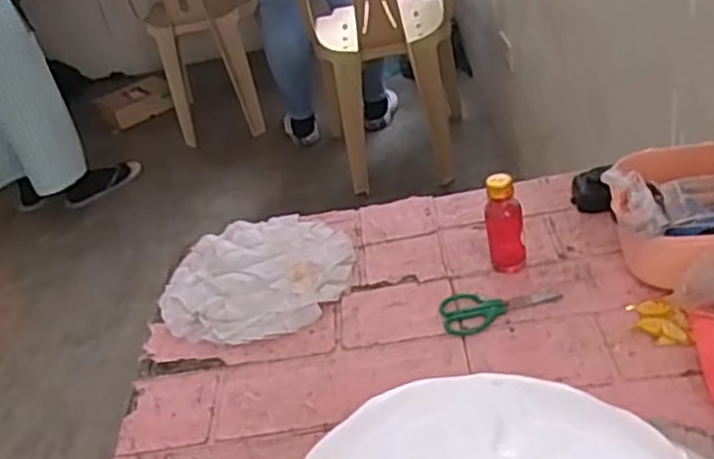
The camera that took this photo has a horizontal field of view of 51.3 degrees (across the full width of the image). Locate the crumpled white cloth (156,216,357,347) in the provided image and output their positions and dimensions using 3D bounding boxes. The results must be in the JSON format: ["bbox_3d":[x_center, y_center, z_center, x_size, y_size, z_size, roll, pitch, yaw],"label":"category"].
[{"bbox_3d":[-0.094,0.042,0.707,0.178,0.016,0.177,-8,34,6],"label":"crumpled white cloth"}]

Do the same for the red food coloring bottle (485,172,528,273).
[{"bbox_3d":[0.128,-0.004,0.637,0.033,0.085,0.029,-5,34,11],"label":"red food coloring bottle"}]

